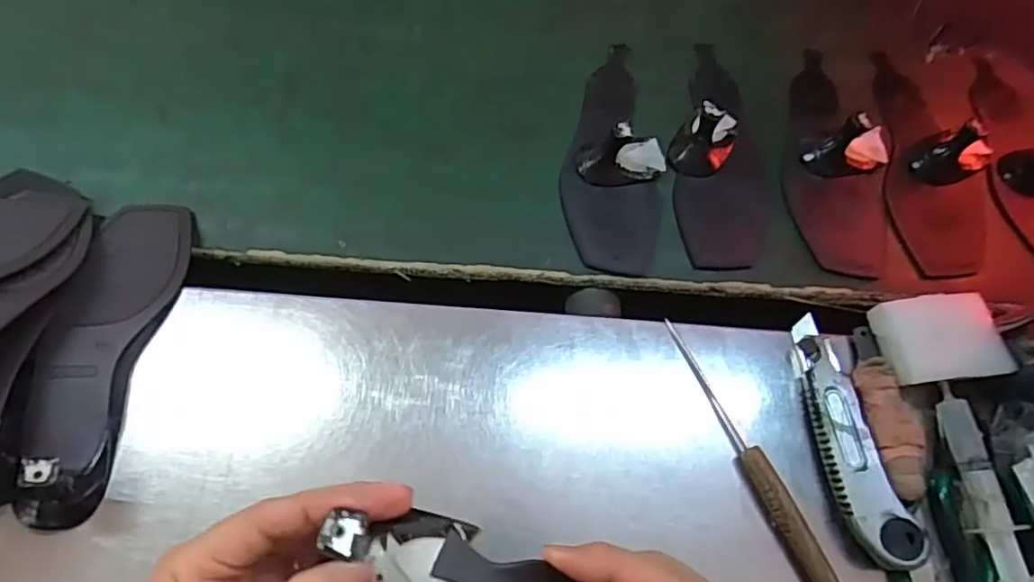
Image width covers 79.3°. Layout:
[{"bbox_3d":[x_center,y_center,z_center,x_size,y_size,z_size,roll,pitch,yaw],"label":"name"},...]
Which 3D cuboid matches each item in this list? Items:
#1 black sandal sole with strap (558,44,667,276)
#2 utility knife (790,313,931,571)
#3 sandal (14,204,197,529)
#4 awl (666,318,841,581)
[{"bbox_3d":[0.087,-0.124,0.507,0.083,0.041,0.228,11,66,3],"label":"black sandal sole with strap"},{"bbox_3d":[0.209,0.092,0.403,0.032,0.029,0.161,-8,66,-7],"label":"utility knife"},{"bbox_3d":[-0.264,0.031,0.398,0.064,0.052,0.222,-1,66,-2],"label":"sandal"},{"bbox_3d":[0.147,0.105,0.400,0.015,0.013,0.193,-22,68,-13],"label":"awl"}]

